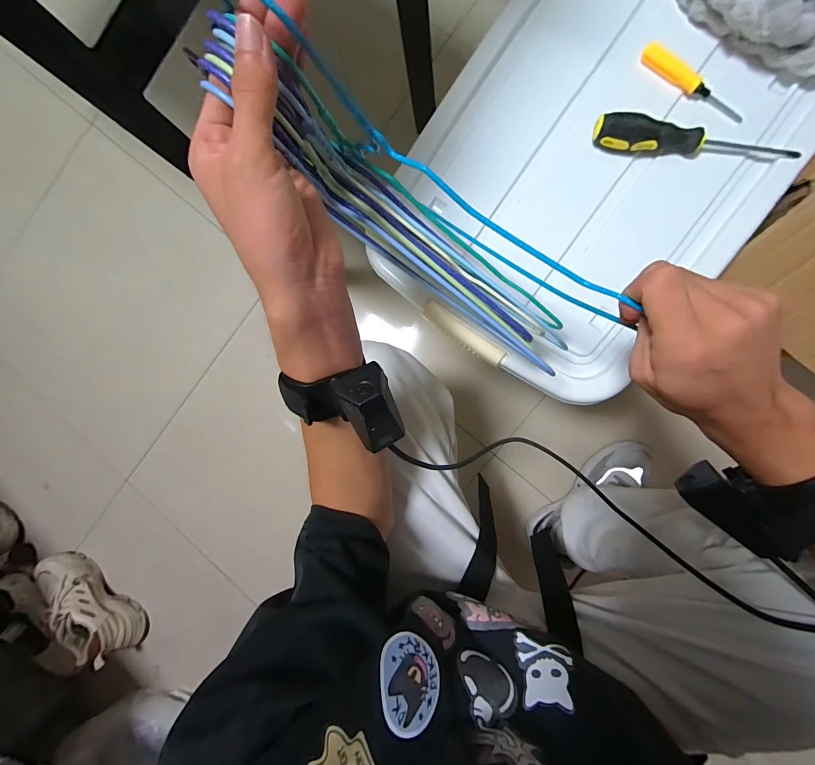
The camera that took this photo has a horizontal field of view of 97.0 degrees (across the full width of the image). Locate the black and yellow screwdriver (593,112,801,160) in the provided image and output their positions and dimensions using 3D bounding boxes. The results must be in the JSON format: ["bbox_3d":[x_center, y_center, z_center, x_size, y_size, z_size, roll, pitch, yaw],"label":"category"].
[{"bbox_3d":[0.302,-0.255,0.381,0.201,0.036,0.025,11,93,8],"label":"black and yellow screwdriver"}]

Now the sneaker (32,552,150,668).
[{"bbox_3d":[-0.719,0.494,0.807,0.282,0.099,0.093,45,97,5],"label":"sneaker"}]

